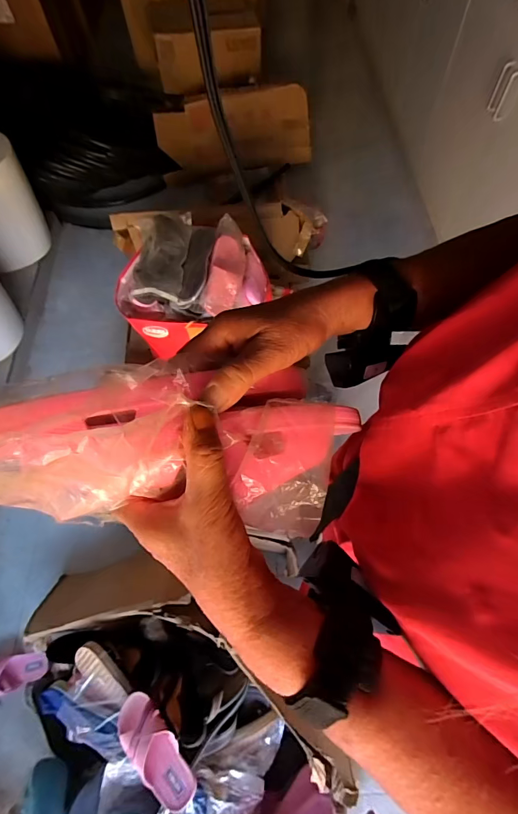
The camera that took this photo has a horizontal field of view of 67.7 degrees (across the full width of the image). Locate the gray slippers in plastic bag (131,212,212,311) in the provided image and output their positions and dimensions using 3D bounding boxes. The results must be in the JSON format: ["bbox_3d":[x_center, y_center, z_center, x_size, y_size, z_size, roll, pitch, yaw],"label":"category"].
[{"bbox_3d":[-0.245,-0.415,1.088,0.216,0.124,0.278,0,64,2],"label":"gray slippers in plastic bag"}]

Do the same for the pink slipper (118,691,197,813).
[{"bbox_3d":[-0.218,0.726,0.826,0.099,0.076,0.222,-42,69,-16],"label":"pink slipper"}]

